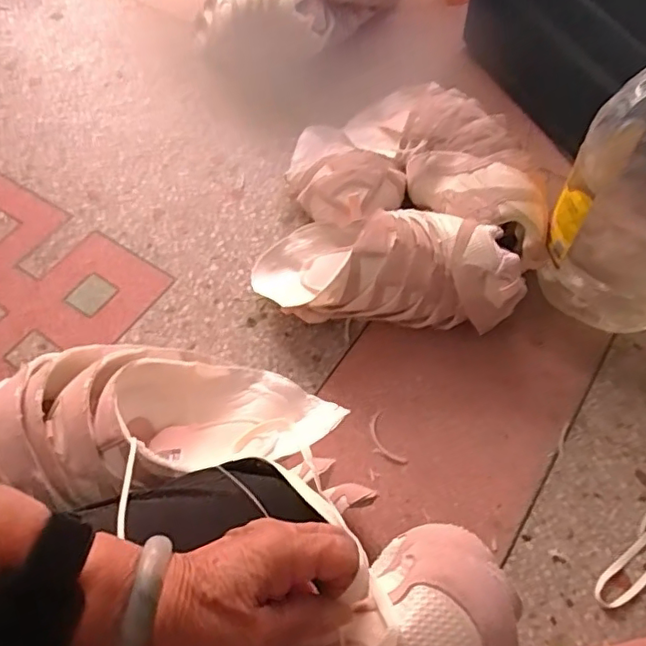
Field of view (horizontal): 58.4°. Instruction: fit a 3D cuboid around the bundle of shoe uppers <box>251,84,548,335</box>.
[{"bbox_3d":[0.112,-0.217,0.902,0.402,0.139,0.467,2,60,4],"label":"bundle of shoe uppers"}]

